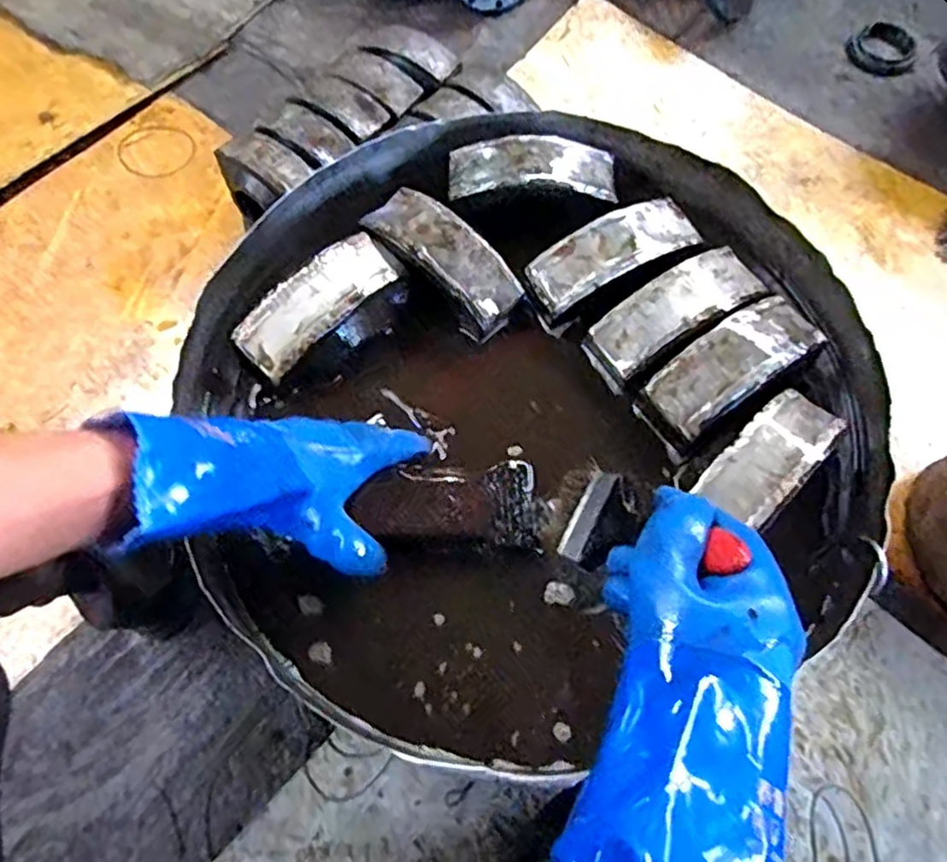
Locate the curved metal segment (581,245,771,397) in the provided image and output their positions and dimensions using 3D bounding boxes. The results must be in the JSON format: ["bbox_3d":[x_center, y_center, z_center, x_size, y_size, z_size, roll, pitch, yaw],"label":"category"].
[{"bbox_3d":[0.181,-0.105,0.616,0.162,0.047,0.063,-29,70,-12],"label":"curved metal segment"}]

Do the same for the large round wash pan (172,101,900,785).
[{"bbox_3d":[0.041,-0.047,0.584,0.557,0.096,0.554,0,68,1],"label":"large round wash pan"}]

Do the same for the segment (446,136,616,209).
[{"bbox_3d":[0.058,-0.251,0.651,0.158,0.030,0.071,-2,67,-1],"label":"segment"}]

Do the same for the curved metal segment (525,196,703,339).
[{"bbox_3d":[0.127,-0.161,0.638,0.161,0.051,0.064,-27,70,-11],"label":"curved metal segment"}]

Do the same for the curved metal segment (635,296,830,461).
[{"bbox_3d":[0.220,-0.053,0.585,0.159,0.055,0.065,-35,71,-13],"label":"curved metal segment"}]

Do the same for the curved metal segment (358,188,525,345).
[{"bbox_3d":[-0.027,-0.163,0.634,0.068,0.048,0.158,-40,73,-15],"label":"curved metal segment"}]

